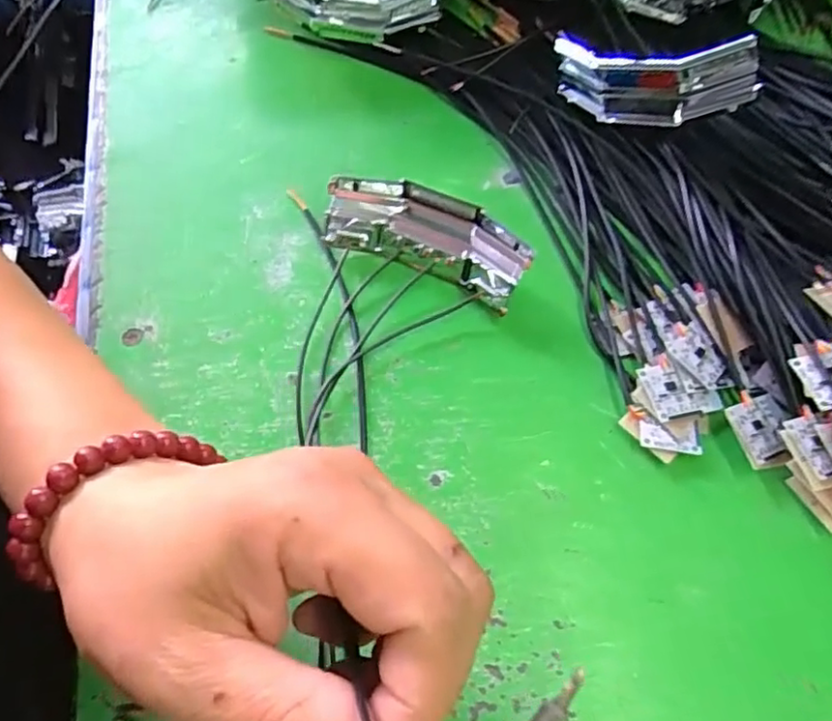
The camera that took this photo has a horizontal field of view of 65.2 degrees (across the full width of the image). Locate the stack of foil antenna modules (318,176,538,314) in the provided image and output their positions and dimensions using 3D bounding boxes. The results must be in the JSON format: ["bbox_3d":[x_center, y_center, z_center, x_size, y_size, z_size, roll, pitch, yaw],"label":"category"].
[{"bbox_3d":[0.005,-0.058,0.304,0.096,0.027,0.036,23,65,12],"label":"stack of foil antenna modules"}]

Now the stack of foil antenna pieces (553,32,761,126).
[{"bbox_3d":[0.111,-0.135,0.313,0.094,0.035,0.016,20,61,34],"label":"stack of foil antenna pieces"}]

